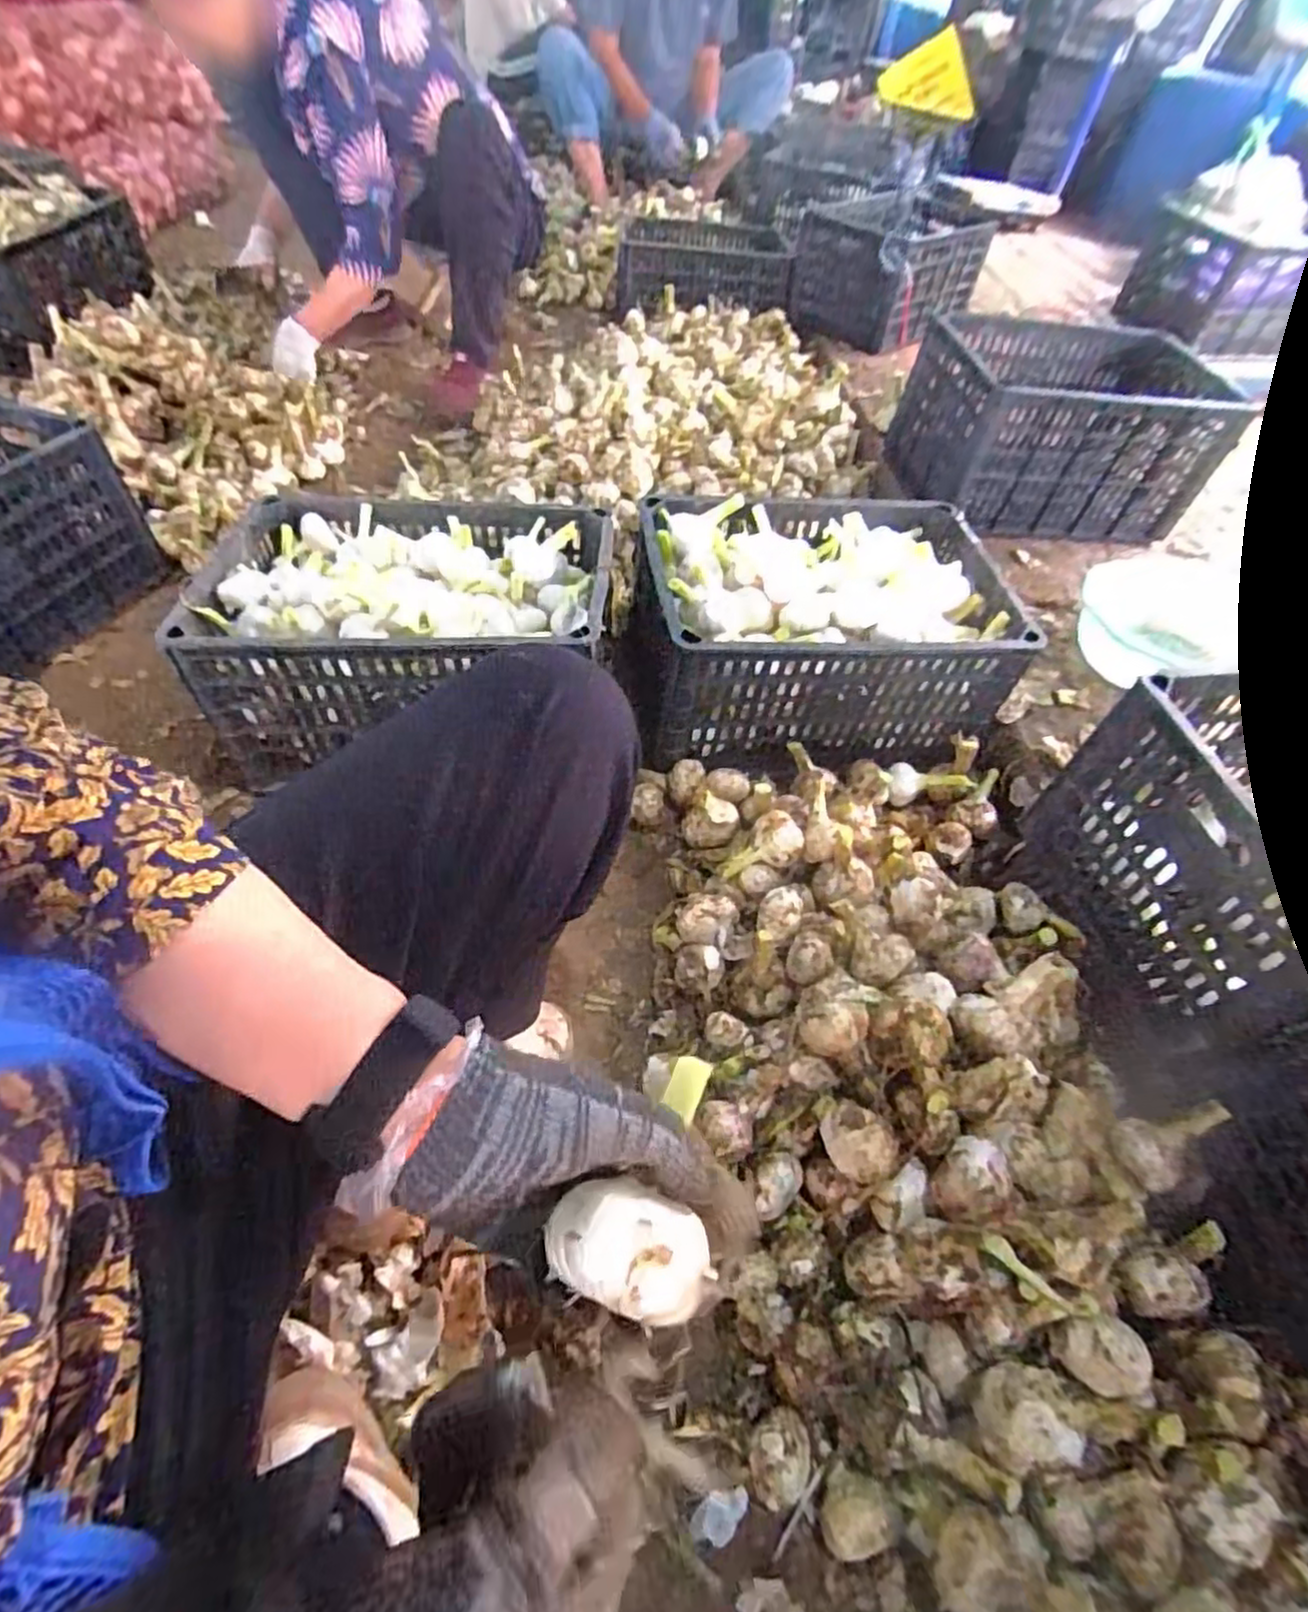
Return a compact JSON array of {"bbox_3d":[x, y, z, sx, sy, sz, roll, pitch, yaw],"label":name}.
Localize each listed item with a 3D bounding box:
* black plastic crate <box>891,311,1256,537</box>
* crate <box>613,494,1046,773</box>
[{"bbox_3d":[0.673,-0.618,1.201,0.480,0.225,0.283,3,53,-4],"label":"black plastic crate"},{"bbox_3d":[0.200,-0.232,0.921,0.446,0.201,0.305,-4,53,-8],"label":"crate"}]

